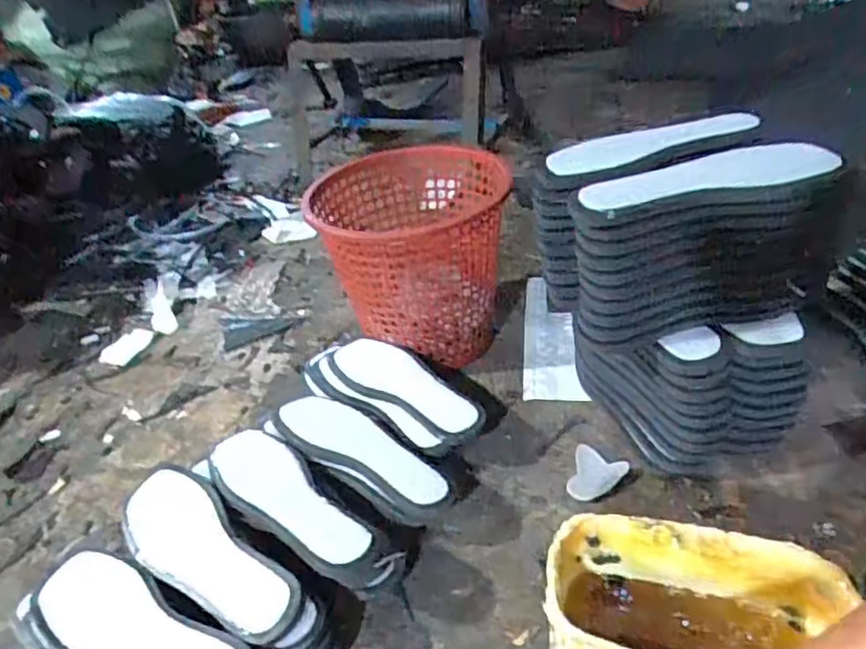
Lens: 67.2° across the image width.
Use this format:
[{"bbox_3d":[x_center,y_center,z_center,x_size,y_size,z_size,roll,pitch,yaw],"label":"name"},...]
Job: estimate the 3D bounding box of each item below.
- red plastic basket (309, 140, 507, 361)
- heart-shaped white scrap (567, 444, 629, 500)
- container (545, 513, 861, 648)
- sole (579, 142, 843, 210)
[{"bbox_3d":[-0.022,-0.102,0.898,0.247,0.206,0.278,-5,34,2],"label":"red plastic basket"},{"bbox_3d":[0.178,0.161,0.702,0.056,0.008,0.077,8,37,19],"label":"heart-shaped white scrap"},{"bbox_3d":[0.189,0.235,0.488,0.202,0.128,0.115,5,38,18],"label":"container"},{"bbox_3d":[0.241,-0.138,0.589,0.222,0.025,0.079,-8,34,-3],"label":"sole"}]

